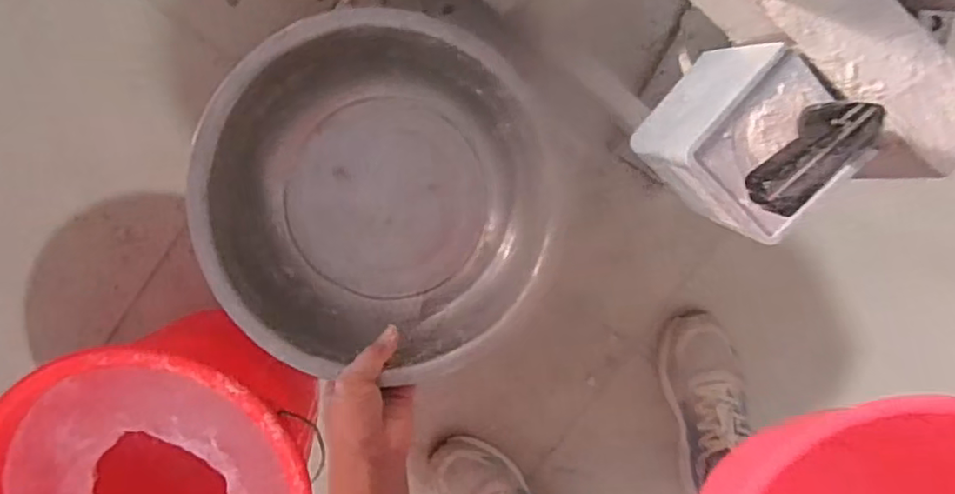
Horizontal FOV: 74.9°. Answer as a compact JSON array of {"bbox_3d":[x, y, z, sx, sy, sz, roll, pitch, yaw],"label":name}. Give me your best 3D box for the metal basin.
[{"bbox_3d":[-0.105,-0.046,0.621,0.307,0.093,0.329,4,97,-6],"label":"metal basin"}]

